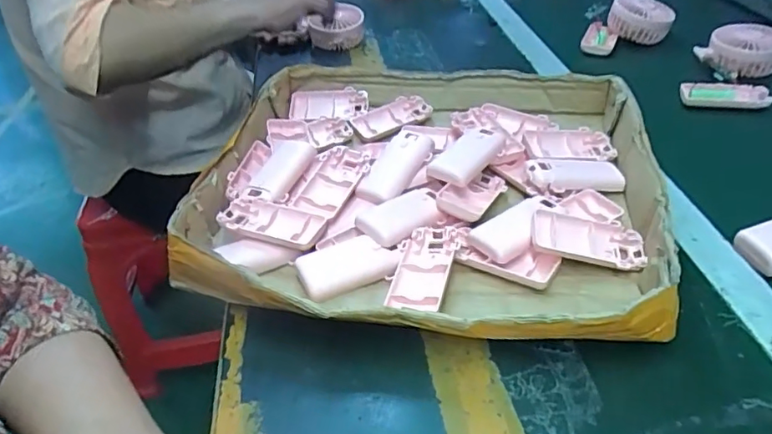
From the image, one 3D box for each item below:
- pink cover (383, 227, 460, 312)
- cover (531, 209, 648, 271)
[{"bbox_3d":[0.030,0.041,0.449,0.047,0.021,0.092,9,42,16],"label":"pink cover"},{"bbox_3d":[0.166,0.021,0.455,0.094,0.015,0.047,14,49,-1],"label":"cover"}]

